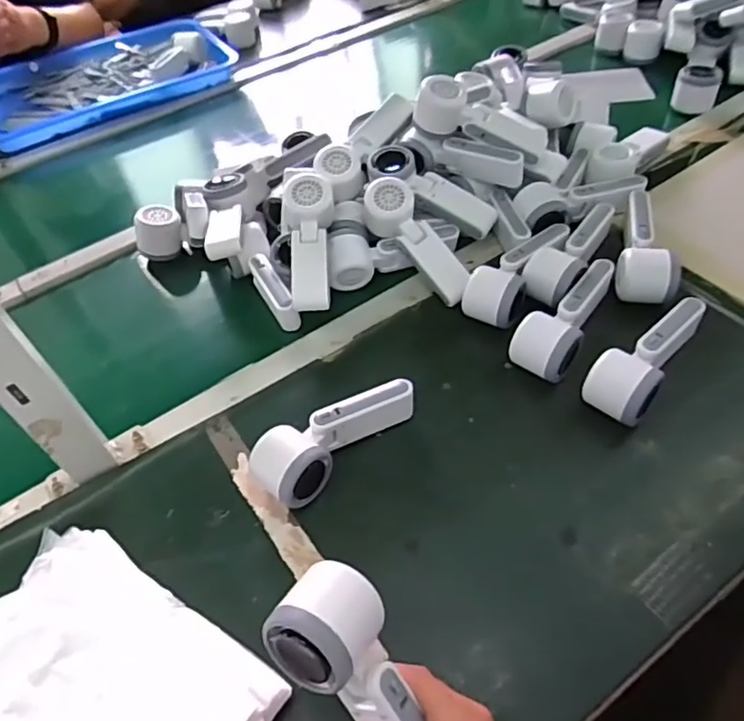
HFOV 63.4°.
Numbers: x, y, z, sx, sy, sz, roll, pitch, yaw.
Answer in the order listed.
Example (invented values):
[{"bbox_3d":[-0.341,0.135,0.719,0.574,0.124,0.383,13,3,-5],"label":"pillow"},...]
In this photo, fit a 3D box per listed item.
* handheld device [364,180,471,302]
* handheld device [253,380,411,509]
[{"bbox_3d":[0.054,-0.137,0.698,0.054,0.051,0.168,-35,81,-18],"label":"handheld device"},{"bbox_3d":[-0.037,0.065,0.562,0.165,0.047,0.063,-40,58,-23],"label":"handheld device"}]

